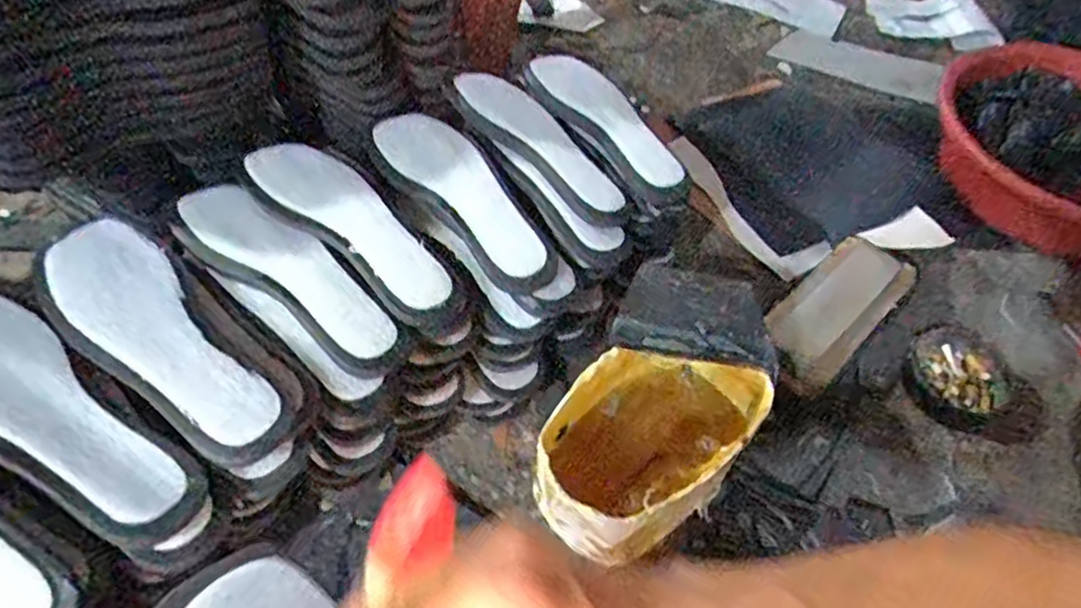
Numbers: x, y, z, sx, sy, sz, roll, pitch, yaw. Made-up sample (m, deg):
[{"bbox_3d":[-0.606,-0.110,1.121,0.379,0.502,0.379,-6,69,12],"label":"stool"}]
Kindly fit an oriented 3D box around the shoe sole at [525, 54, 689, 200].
[{"bbox_3d":[0.067,-0.193,0.717,0.071,0.027,0.226,-27,59,-24],"label":"shoe sole"}]

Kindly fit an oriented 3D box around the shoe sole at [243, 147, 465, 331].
[{"bbox_3d":[-0.162,-0.067,0.573,0.226,0.023,0.076,39,58,23],"label":"shoe sole"}]

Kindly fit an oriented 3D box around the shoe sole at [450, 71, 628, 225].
[{"bbox_3d":[0.003,-0.163,0.671,0.076,0.026,0.219,-32,61,-27],"label":"shoe sole"}]

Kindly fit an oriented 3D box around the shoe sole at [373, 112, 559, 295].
[{"bbox_3d":[-0.067,-0.102,0.627,0.082,0.032,0.232,-32,61,-27],"label":"shoe sole"}]

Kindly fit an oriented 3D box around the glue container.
[{"bbox_3d":[0.089,0.118,0.582,0.131,0.117,0.202,38,57,22],"label":"glue container"}]

